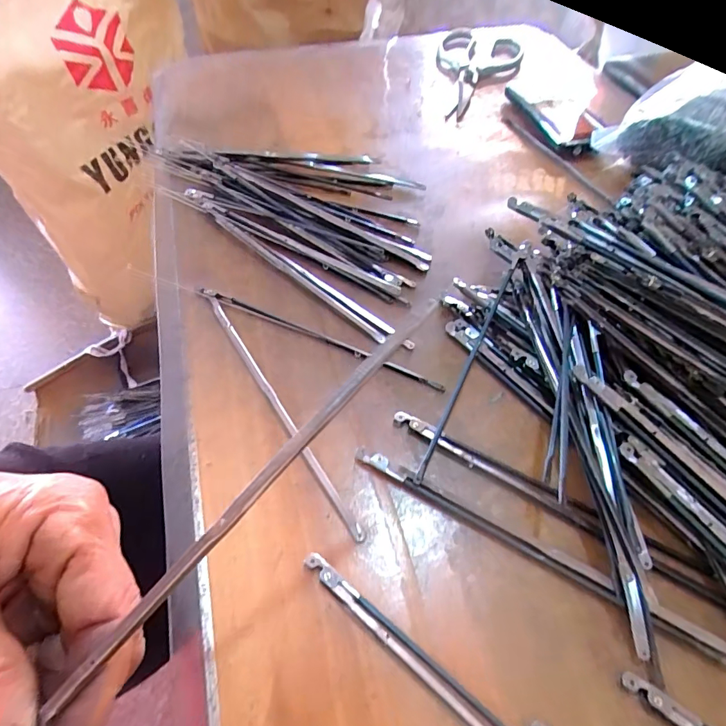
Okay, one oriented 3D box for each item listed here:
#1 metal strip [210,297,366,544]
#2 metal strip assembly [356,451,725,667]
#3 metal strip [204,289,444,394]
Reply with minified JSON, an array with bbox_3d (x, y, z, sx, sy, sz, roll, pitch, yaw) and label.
[{"bbox_3d":[-0.048,0.020,0.250,0.005,0.006,0.174,-27,59,-19],"label":"metal strip"},{"bbox_3d":[0.081,0.085,0.205,0.186,0.005,0.011,27,58,18],"label":"metal strip assembly"},{"bbox_3d":[-0.029,-0.017,0.277,0.165,0.004,0.008,22,57,15],"label":"metal strip"}]

